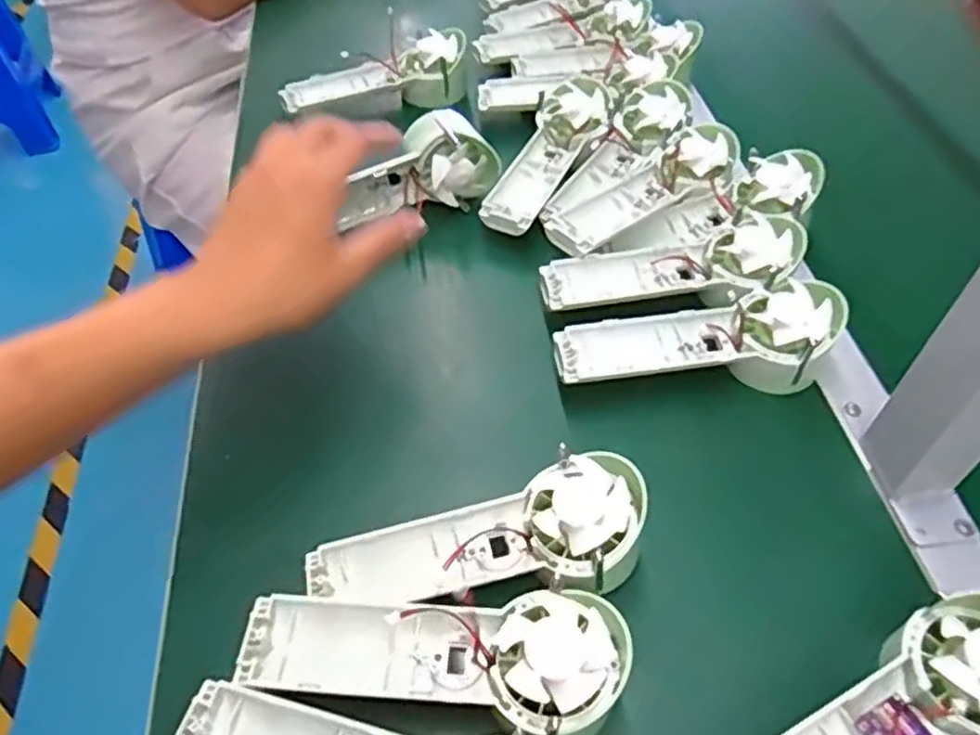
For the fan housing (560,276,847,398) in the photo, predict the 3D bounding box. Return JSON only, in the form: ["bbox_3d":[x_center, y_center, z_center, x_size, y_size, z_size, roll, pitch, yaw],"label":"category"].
[{"bbox_3d":[0.131,-0.013,0.460,0.174,0.045,0.059,-7,50,-6],"label":"fan housing"}]

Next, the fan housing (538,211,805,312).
[{"bbox_3d":[0.123,-0.066,0.491,0.173,0.031,0.059,-7,50,-6],"label":"fan housing"}]

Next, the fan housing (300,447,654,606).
[{"bbox_3d":[-0.006,0.091,0.367,0.171,0.029,0.056,-15,51,8],"label":"fan housing"}]

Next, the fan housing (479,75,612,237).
[{"bbox_3d":[0.046,-0.174,0.580,0.052,0.027,0.175,21,53,17],"label":"fan housing"}]

